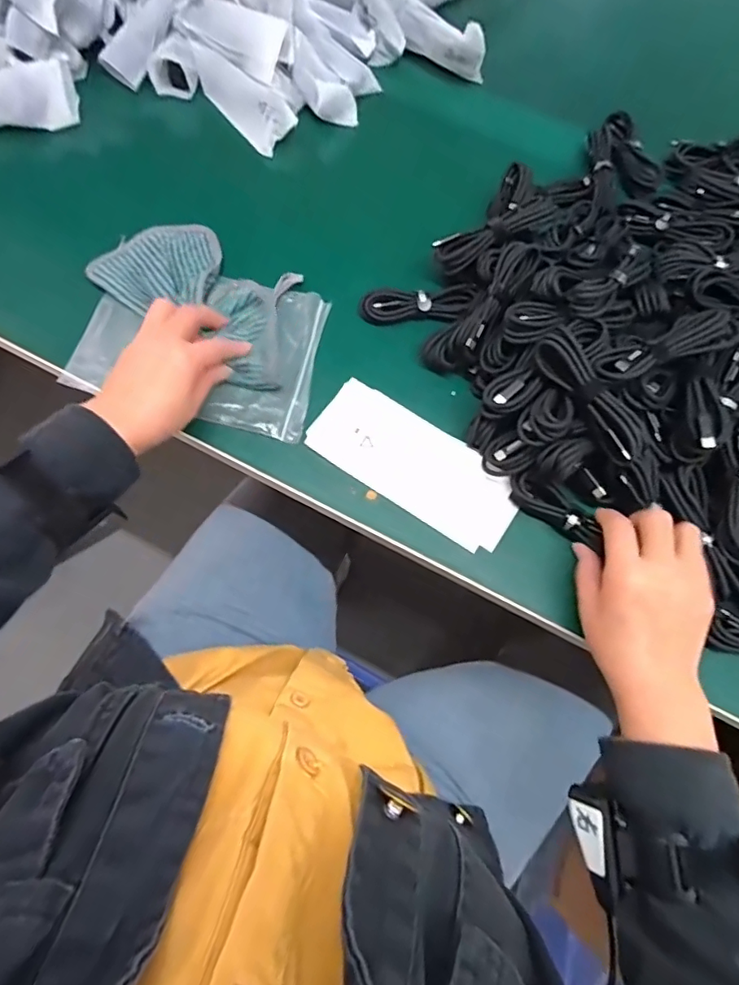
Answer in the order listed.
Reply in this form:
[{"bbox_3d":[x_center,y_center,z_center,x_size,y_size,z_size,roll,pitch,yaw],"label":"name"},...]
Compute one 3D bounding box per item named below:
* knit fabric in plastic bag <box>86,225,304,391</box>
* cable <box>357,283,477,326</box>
[{"bbox_3d":[-0.142,-0.183,0.483,0.197,0.023,0.116,36,74,8],"label":"knit fabric in plastic bag"},{"bbox_3d":[0.046,-0.177,0.490,0.107,0.017,0.031,-5,72,-4],"label":"cable"}]

